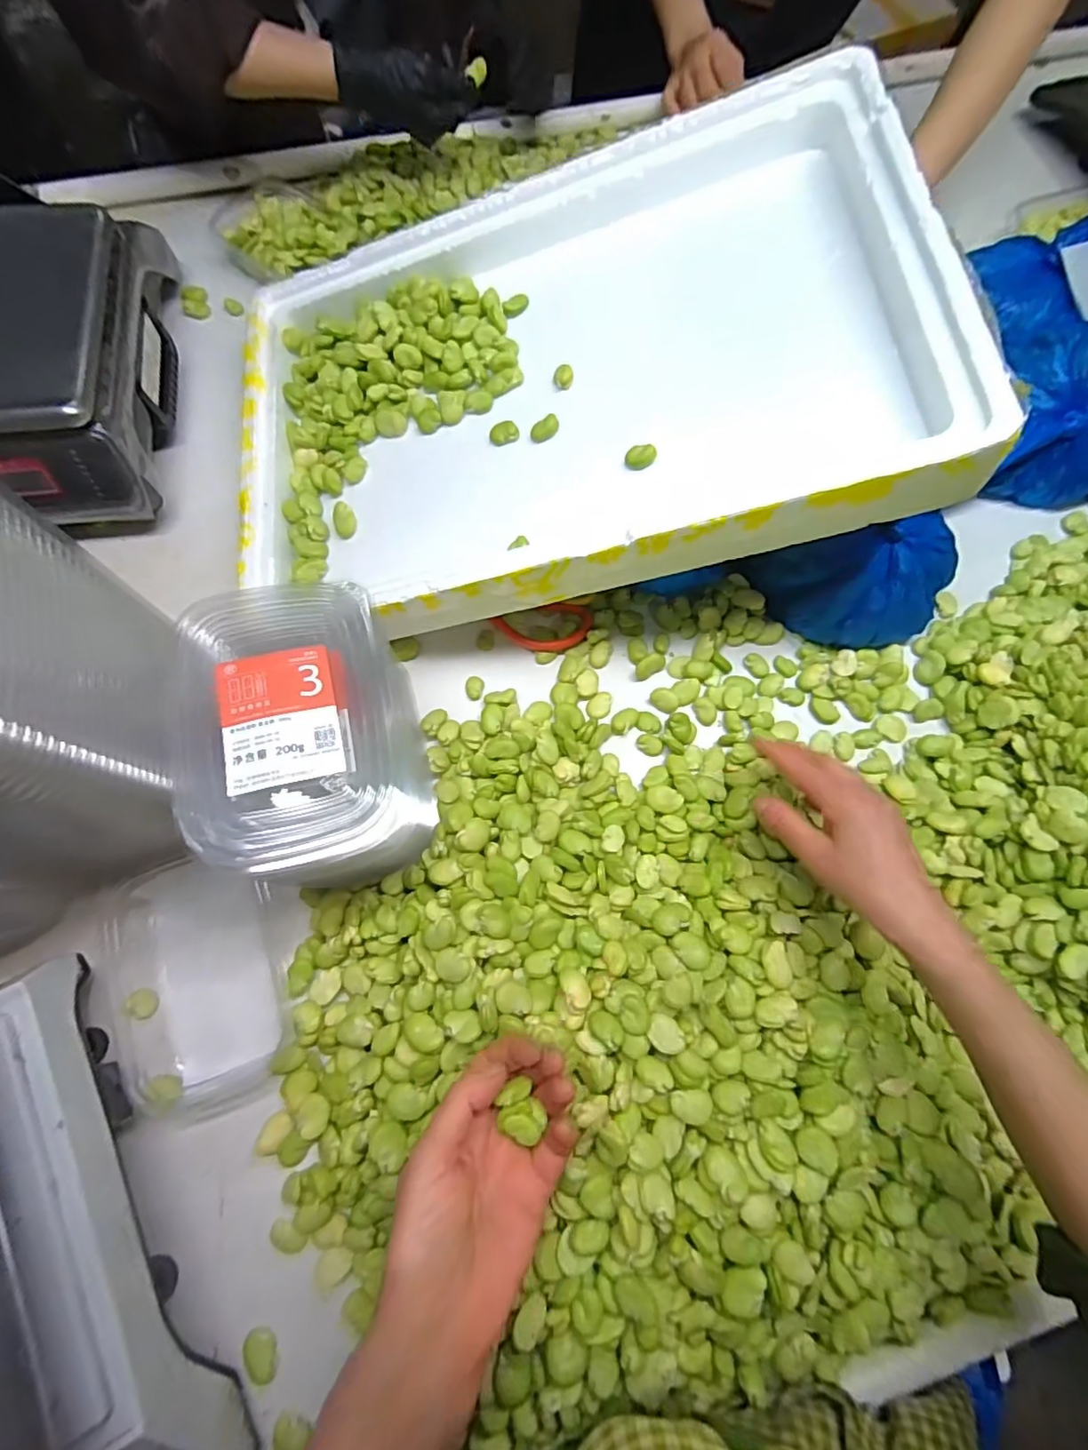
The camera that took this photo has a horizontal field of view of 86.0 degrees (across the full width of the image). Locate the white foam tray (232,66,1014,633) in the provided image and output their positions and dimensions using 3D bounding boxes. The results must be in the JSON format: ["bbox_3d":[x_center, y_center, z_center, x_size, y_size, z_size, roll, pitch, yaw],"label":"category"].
[{"bbox_3d":[0.006,-0.271,0.459,0.525,0.068,0.362,-12,75,12],"label":"white foam tray"}]

